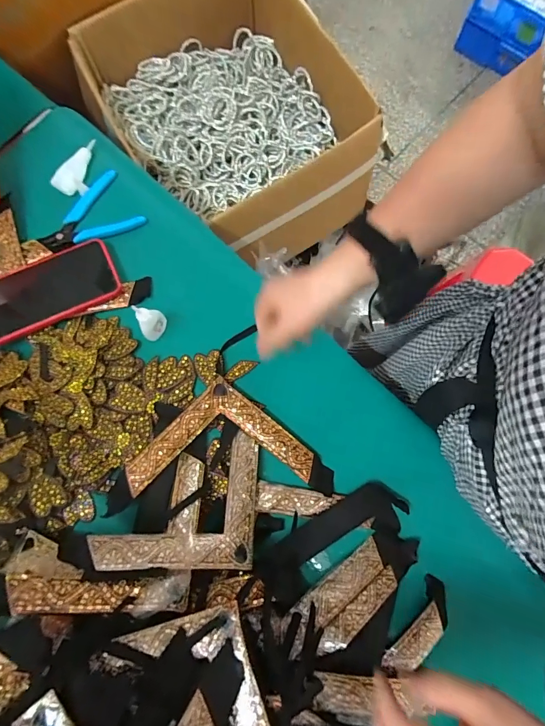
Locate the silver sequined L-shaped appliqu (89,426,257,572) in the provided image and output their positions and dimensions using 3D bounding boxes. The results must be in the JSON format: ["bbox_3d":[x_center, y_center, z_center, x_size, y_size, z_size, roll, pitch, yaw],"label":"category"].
[{"bbox_3d":[-0.066,0.159,0.378,0.179,0.014,0.104,-32,79,-30],"label":"silver sequined L-shaped appliqu"}]

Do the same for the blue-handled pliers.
[{"bbox_3d":[-0.236,-0.190,0.491,0.127,0.016,0.088,-24,79,-4],"label":"blue-handled pliers"}]

